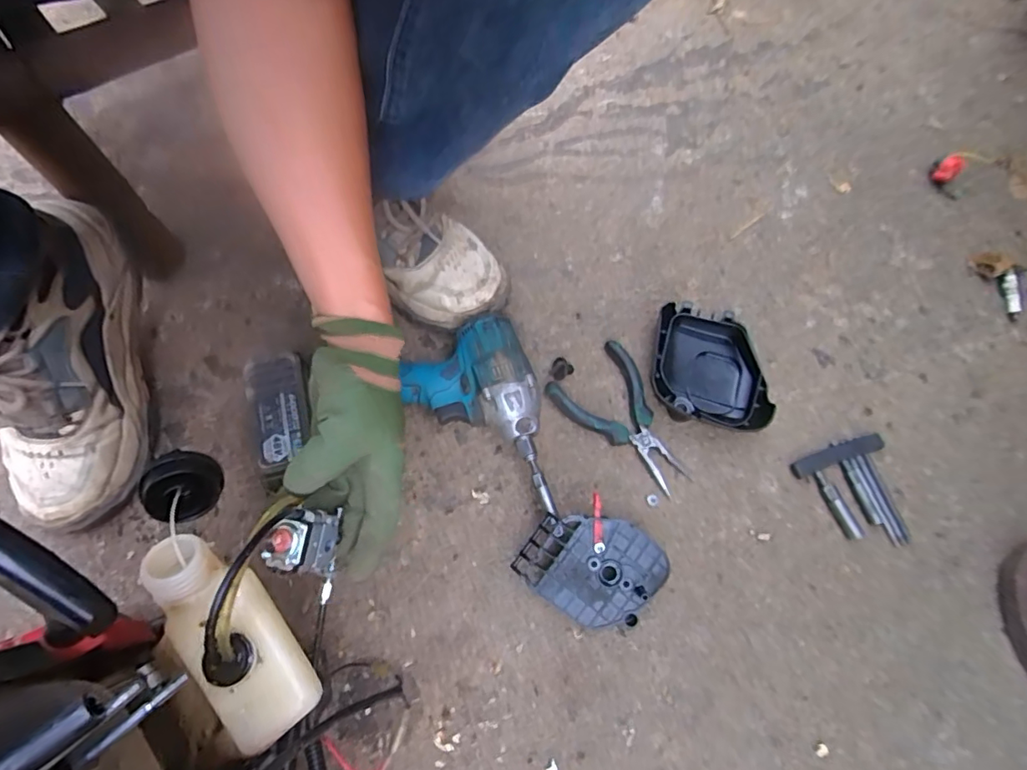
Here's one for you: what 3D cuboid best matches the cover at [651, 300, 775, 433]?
[{"bbox_3d":[0.189,-0.016,0.517,0.100,0.033,0.123,8,68,-4],"label":"cover"}]

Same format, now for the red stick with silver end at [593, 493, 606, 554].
[{"bbox_3d":[0.070,0.114,0.436,0.009,0.006,0.049,-3,90,-4],"label":"red stick with silver end"}]

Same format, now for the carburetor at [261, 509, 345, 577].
[{"bbox_3d":[-0.142,0.106,0.359,0.035,0.046,0.041,9,68,1],"label":"carburetor"}]

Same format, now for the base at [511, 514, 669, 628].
[{"bbox_3d":[0.066,0.152,0.446,0.110,0.042,0.089,31,73,13],"label":"base"}]

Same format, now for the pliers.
[{"bbox_3d":[0.108,0.032,0.500,0.084,0.018,0.143,-34,77,-19],"label":"pliers"}]

